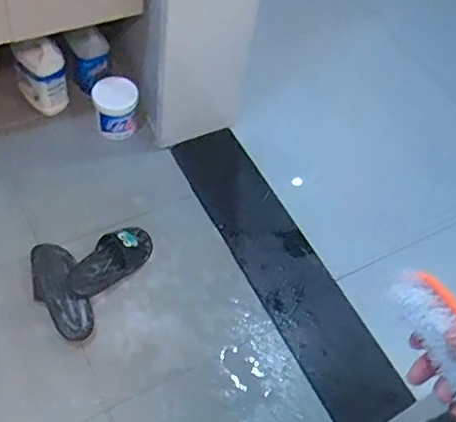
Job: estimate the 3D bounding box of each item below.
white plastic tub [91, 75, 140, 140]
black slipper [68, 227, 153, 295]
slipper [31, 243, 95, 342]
[{"bbox_3d":[-0.291,-0.268,1.507,0.124,0.112,0.133,-15,66,-8],"label":"white plastic tub"},{"bbox_3d":[-0.267,0.107,1.307,0.106,0.061,0.229,42,56,17],"label":"black slipper"},{"bbox_3d":[-0.368,0.177,1.250,0.106,0.056,0.243,-20,66,-10],"label":"slipper"}]

